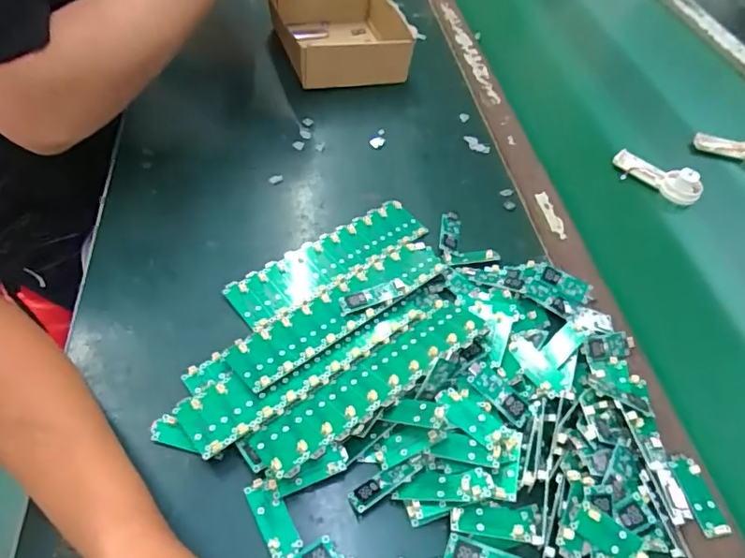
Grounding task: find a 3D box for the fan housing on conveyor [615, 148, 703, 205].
[{"bbox_3d":[0.309,-0.115,0.569,0.093,0.026,0.033,33,55,20],"label":"fan housing on conveyor"}]

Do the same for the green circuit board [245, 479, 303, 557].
[{"bbox_3d":[-0.060,0.145,0.319,0.019,0.004,0.048,-25,57,-17],"label":"green circuit board"}]

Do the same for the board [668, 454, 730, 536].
[{"bbox_3d":[0.218,0.143,0.351,0.021,0.004,0.051,-8,52,-12],"label":"board"}]

